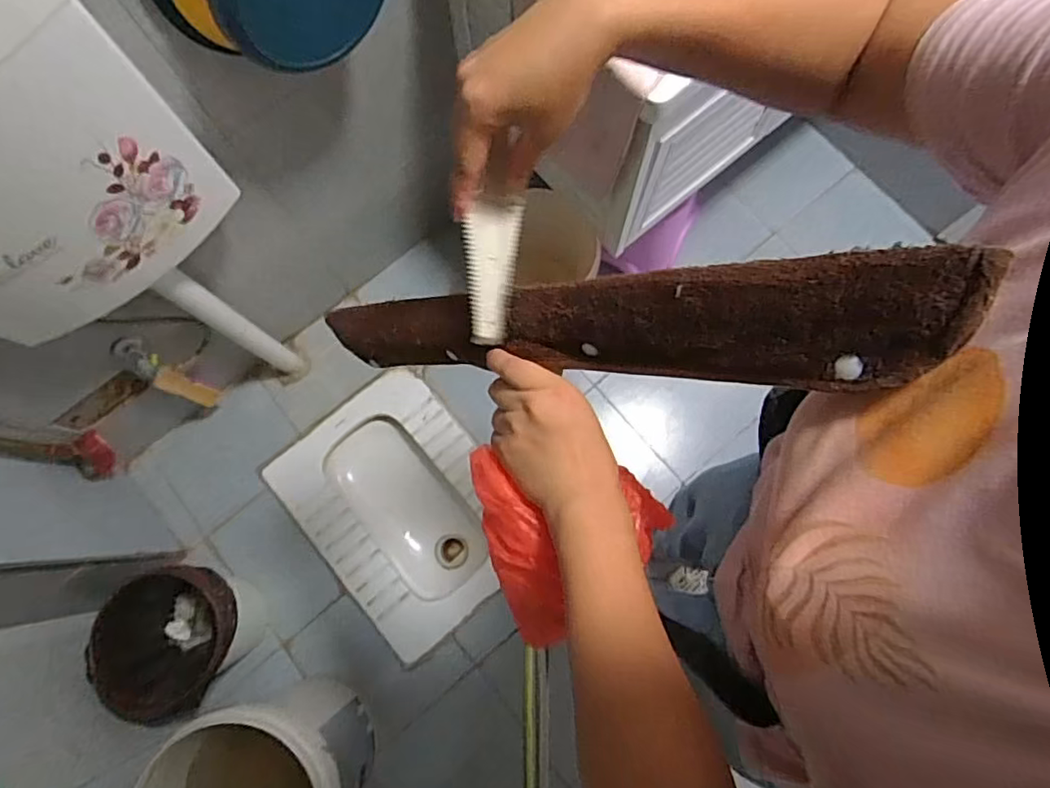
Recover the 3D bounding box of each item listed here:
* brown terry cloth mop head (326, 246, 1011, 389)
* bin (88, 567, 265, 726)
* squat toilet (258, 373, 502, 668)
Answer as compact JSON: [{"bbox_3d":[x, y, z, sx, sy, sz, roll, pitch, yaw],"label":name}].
[{"bbox_3d":[0.012,-0.045,0.401,0.472,0.014,0.062,5,104,42],"label":"brown terry cloth mop head"},{"bbox_3d":[-0.682,0.471,1.190,0.289,0.234,0.253,-33,79,-6],"label":"bin"},{"bbox_3d":[-0.274,0.266,1.410,0.415,0.159,0.552,-39,80,-7],"label":"squat toilet"}]

